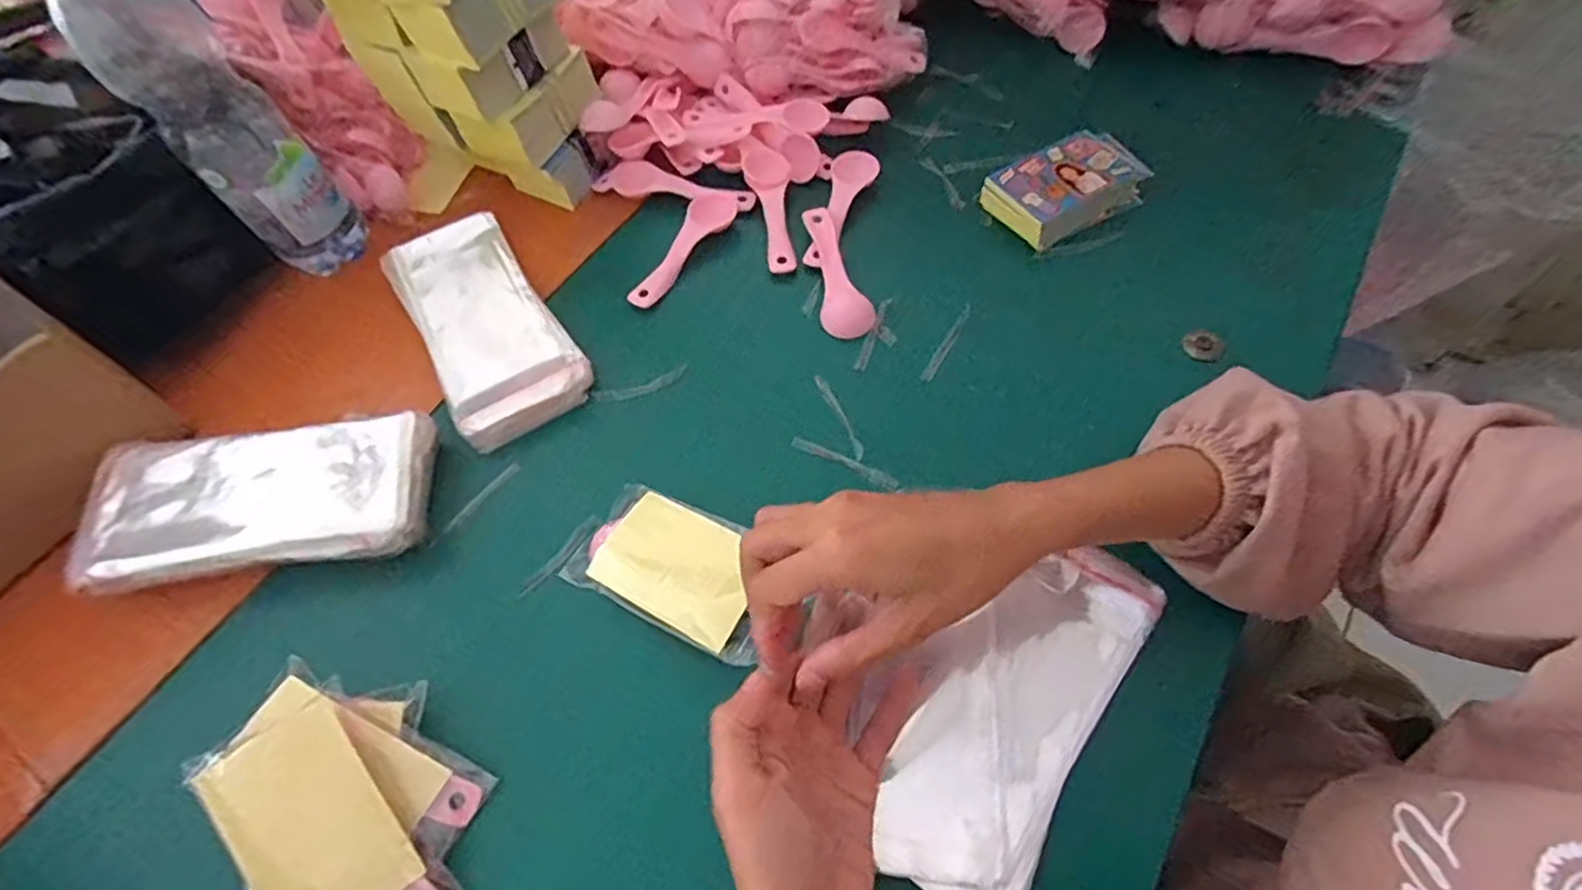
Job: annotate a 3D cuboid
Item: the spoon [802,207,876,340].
[{"bbox_3d":[0.032,-0.126,0.506,0.034,0.016,0.117,-11,59,-2],"label":"spoon"}]

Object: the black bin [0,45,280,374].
[{"bbox_3d":[-0.497,-0.166,0.498,0.202,0.119,0.123,30,66,20],"label":"black bin"}]

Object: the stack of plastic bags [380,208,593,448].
[{"bbox_3d":[-0.217,-0.086,0.498,0.088,0.022,0.200,-32,62,-14],"label":"stack of plastic bags"}]

